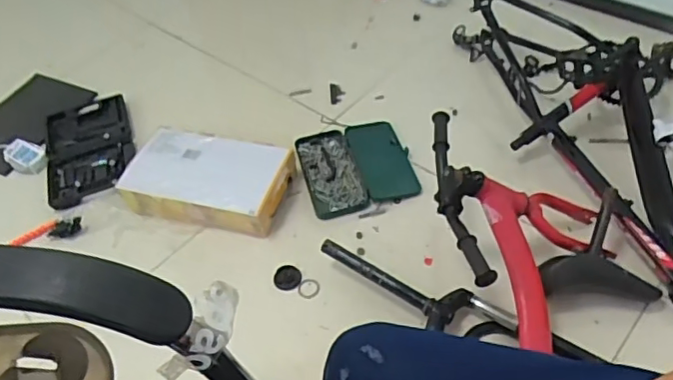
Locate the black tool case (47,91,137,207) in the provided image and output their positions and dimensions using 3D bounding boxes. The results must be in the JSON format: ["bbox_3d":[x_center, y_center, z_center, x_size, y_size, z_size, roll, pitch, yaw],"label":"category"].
[{"bbox_3d":[-0.625,-0.101,1.446,0.205,0.040,0.336,-18,56,-7],"label":"black tool case"}]

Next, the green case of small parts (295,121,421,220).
[{"bbox_3d":[0.044,-0.056,1.346,0.245,0.052,0.268,-15,48,-5],"label":"green case of small parts"}]

